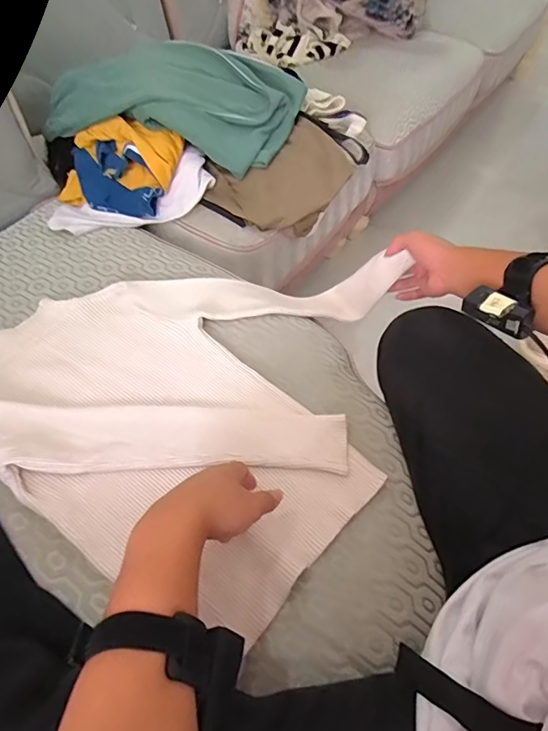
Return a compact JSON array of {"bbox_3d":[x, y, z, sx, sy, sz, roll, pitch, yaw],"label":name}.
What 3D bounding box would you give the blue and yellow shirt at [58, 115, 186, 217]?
[{"bbox_3d":[-0.287,-0.365,0.823,0.212,0.067,0.175,20,88,21],"label":"blue and yellow shirt"}]

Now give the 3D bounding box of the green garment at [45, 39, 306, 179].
[{"bbox_3d":[-0.188,-0.508,0.860,0.430,0.124,0.245,18,54,13],"label":"green garment"}]

